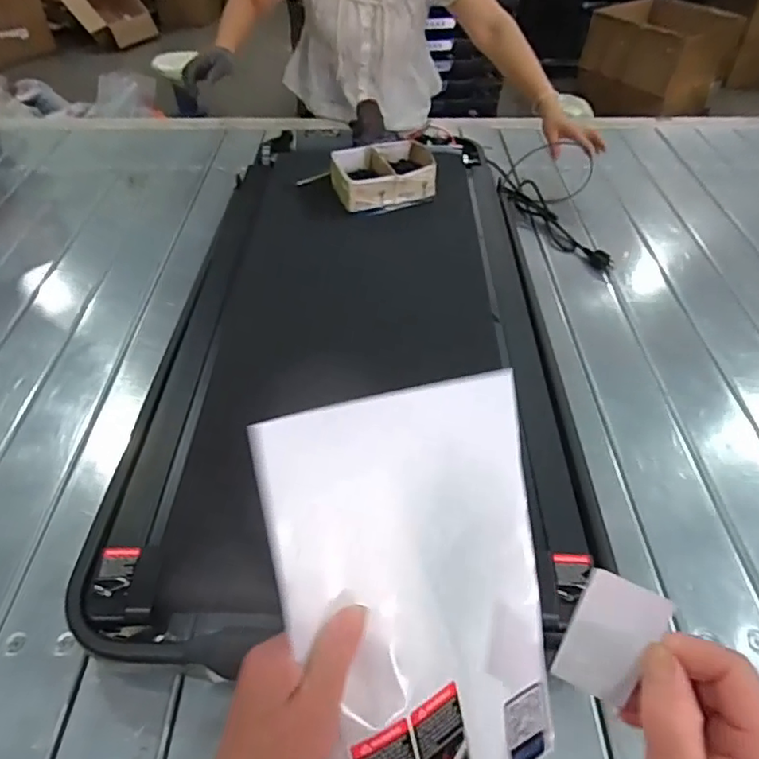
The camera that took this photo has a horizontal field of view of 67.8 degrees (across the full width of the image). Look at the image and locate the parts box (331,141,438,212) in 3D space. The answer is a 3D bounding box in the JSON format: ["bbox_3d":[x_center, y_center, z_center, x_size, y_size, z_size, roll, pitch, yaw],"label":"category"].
[{"bbox_3d":[0.007,-0.378,1.043,0.182,0.063,0.128,-15,47,-16],"label":"parts box"}]

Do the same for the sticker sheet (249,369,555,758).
[{"bbox_3d":[0.032,0.153,0.334,0.174,0.294,0.010,-10,6,-31],"label":"sticker sheet"}]

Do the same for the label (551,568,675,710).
[{"bbox_3d":[0.104,0.118,0.256,0.034,0.059,0.004,20,17,20],"label":"label"}]

